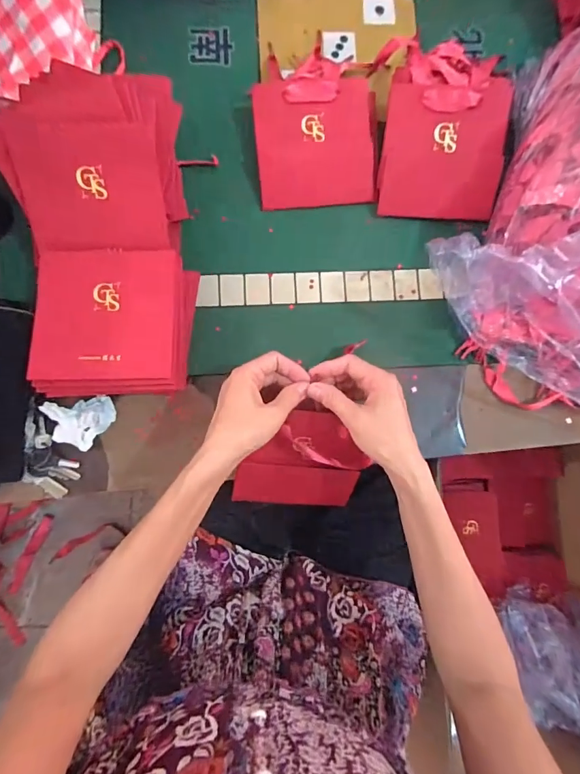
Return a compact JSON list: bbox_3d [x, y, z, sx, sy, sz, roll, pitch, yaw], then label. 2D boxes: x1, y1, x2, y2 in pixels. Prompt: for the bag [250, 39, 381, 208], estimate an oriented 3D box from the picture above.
[{"bbox_3d":[0.030,-0.321,0.503,0.147,0.047,0.187,-4,83,-5],"label":"bag"}]

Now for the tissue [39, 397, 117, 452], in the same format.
[{"bbox_3d":[-0.233,0.041,0.459,0.066,0.032,0.056,-12,84,-5],"label":"tissue"}]

